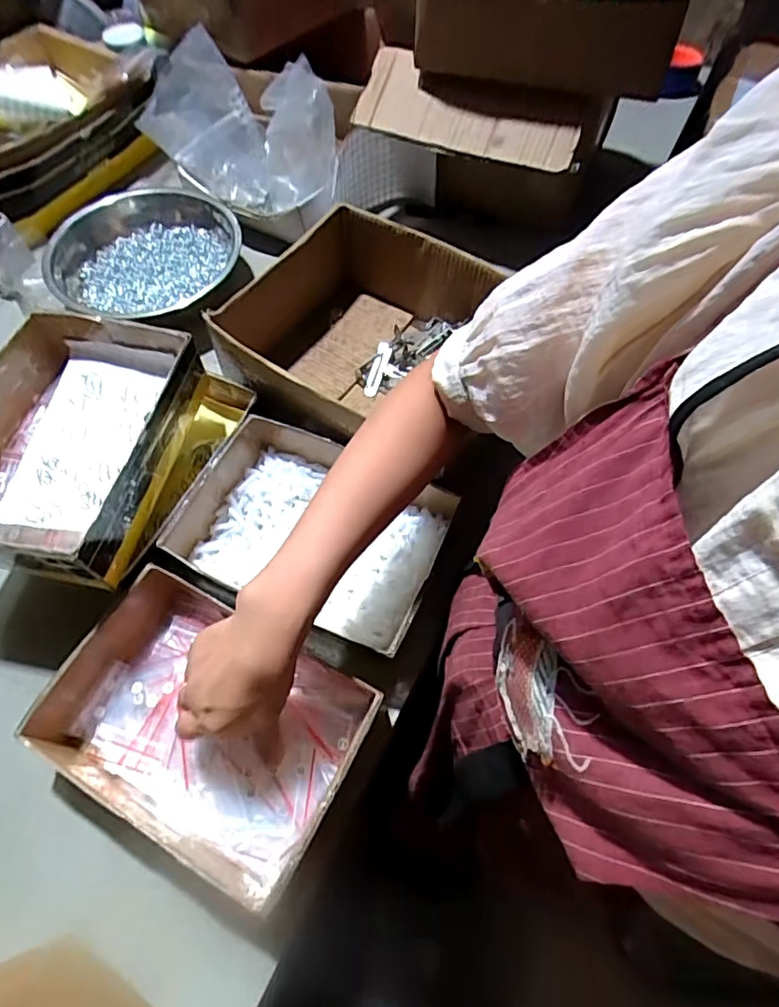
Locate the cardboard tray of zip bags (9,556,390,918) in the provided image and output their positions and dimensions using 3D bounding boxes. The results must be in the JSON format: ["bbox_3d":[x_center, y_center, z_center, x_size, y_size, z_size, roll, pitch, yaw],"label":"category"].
[{"bbox_3d":[-0.158,0.192,0.466,0.247,0.057,0.190,26,66,13],"label":"cardboard tray of zip bags"}]

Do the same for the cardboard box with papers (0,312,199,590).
[{"bbox_3d":[-0.308,-0.062,0.525,0.183,0.062,0.252,11,63,6],"label":"cardboard box with papers"}]

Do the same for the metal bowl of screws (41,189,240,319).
[{"bbox_3d":[-0.331,-0.337,0.746,0.188,0.077,0.250,36,68,17],"label":"metal bowl of screws"}]

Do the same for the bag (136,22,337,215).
[{"bbox_3d":[-0.238,-0.557,0.792,0.291,0.191,0.148,24,65,12],"label":"bag"}]

